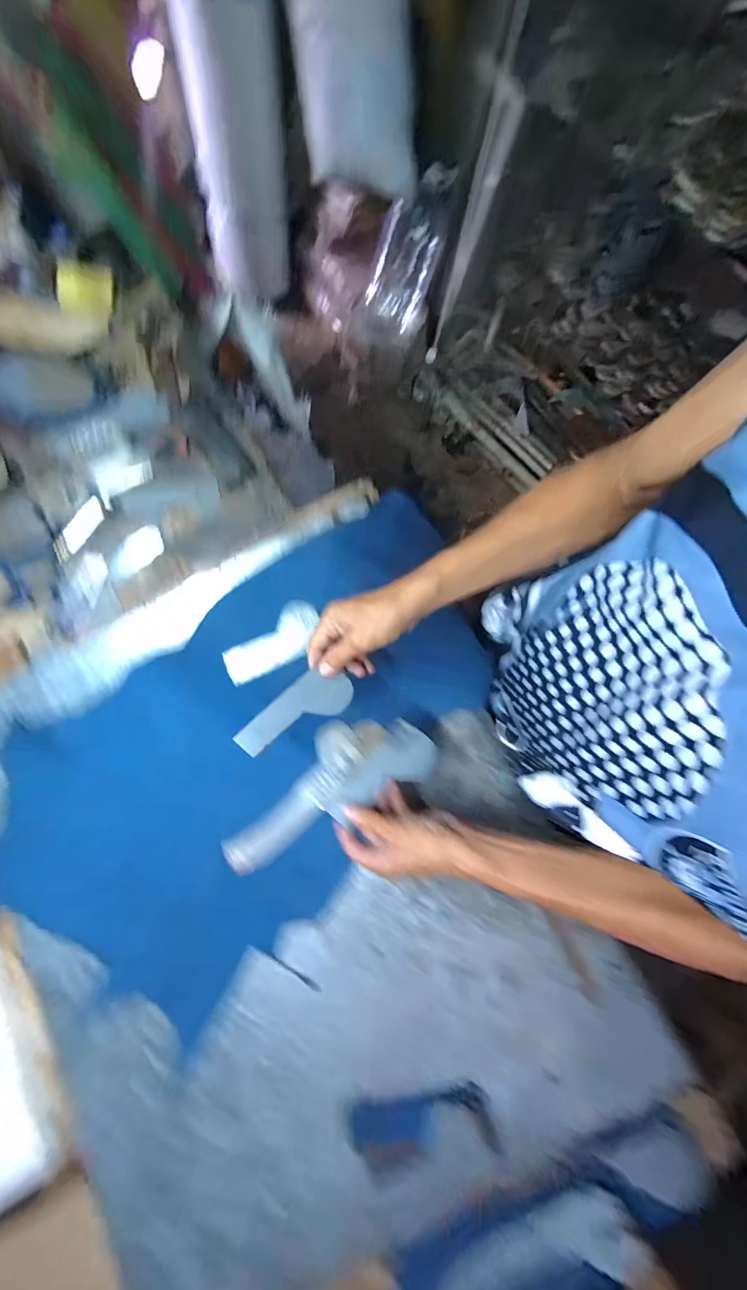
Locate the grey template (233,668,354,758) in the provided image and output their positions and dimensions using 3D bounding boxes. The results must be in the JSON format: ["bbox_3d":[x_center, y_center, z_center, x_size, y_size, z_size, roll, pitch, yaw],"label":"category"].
[{"bbox_3d":[-0.080,0.074,0.438,0.126,0.006,0.056,-42,89,-18],"label":"grey template"}]

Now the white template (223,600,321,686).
[{"bbox_3d":[-0.129,0.000,0.535,0.137,0.007,0.063,-37,82,0],"label":"white template"}]

